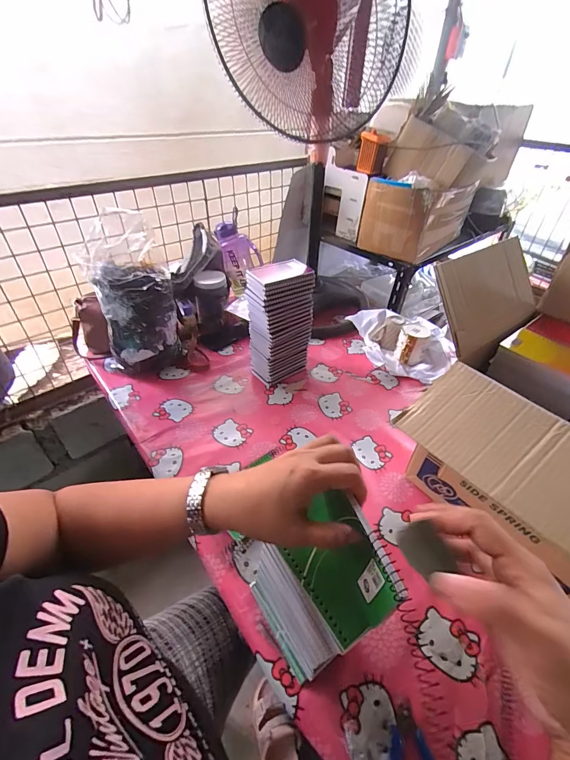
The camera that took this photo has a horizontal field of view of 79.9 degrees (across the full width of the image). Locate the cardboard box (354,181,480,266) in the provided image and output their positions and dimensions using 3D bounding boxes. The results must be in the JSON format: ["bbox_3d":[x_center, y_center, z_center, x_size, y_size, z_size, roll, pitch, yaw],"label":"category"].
[{"bbox_3d":[0.458,-0.578,1.186,0.363,0.209,0.233,-31,50,-32],"label":"cardboard box"}]

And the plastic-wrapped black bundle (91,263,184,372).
[{"bbox_3d":[-0.362,-0.145,0.863,0.175,0.272,0.105,-15,43,-19],"label":"plastic-wrapped black bundle"}]

